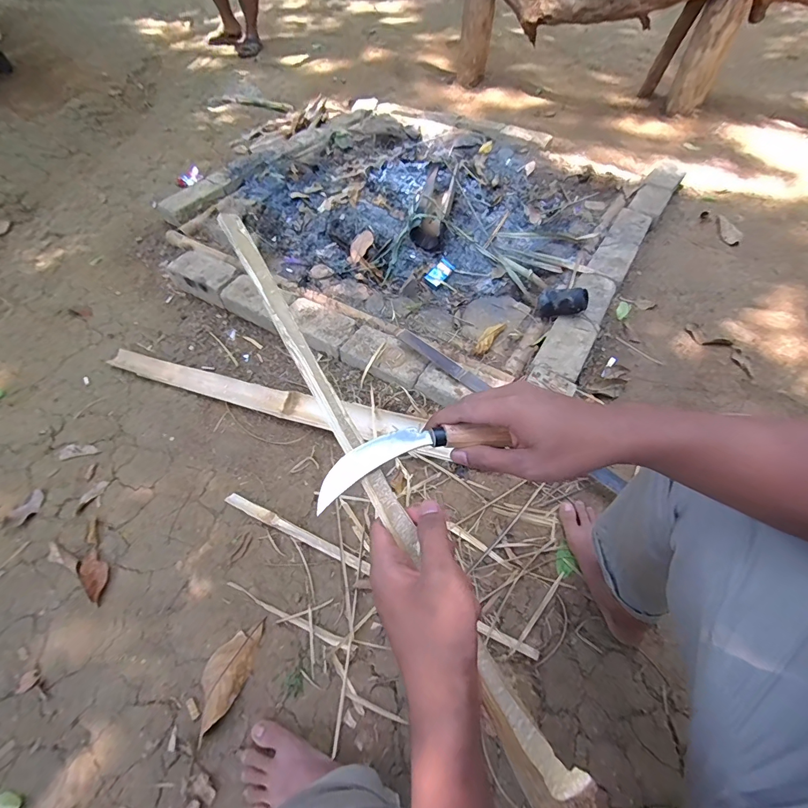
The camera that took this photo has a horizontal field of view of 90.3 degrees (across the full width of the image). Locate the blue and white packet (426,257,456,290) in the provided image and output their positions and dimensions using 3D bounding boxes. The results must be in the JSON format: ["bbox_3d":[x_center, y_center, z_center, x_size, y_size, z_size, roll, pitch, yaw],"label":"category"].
[{"bbox_3d":[0.111,-0.417,1.285,0.057,0.013,0.118,41,73,6],"label":"blue and white packet"}]

